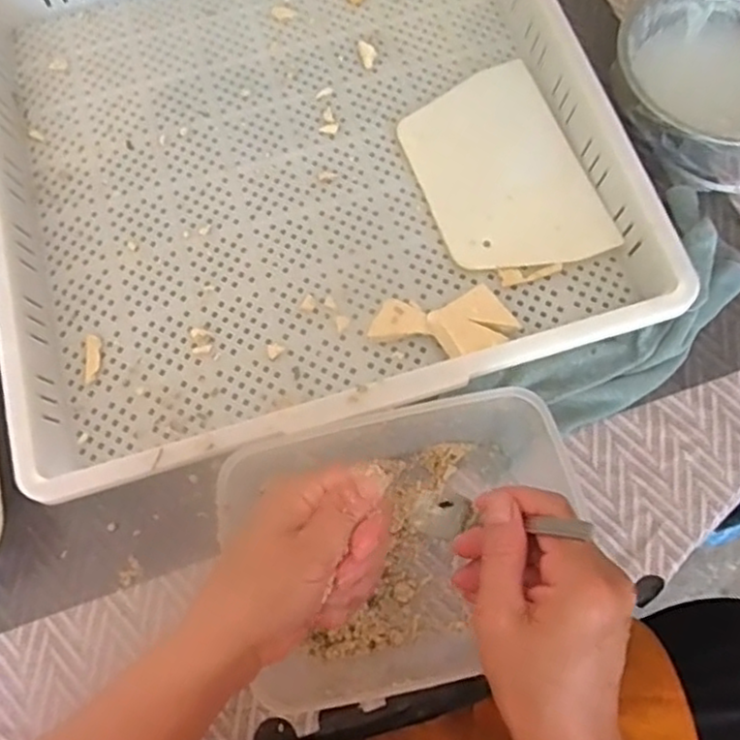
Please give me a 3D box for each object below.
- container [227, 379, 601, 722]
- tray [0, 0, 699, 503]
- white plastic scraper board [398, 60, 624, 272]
[{"bbox_3d":[0.027,0.112,0.420,0.218,0.094,0.166,-12,68,-2],"label":"container"},{"bbox_3d":[-0.060,-0.180,0.538,0.473,0.057,0.468,-16,69,-4],"label":"tray"},{"bbox_3d":[0.101,-0.158,0.536,0.119,0.007,0.184,-19,69,-5],"label":"white plastic scraper board"}]

